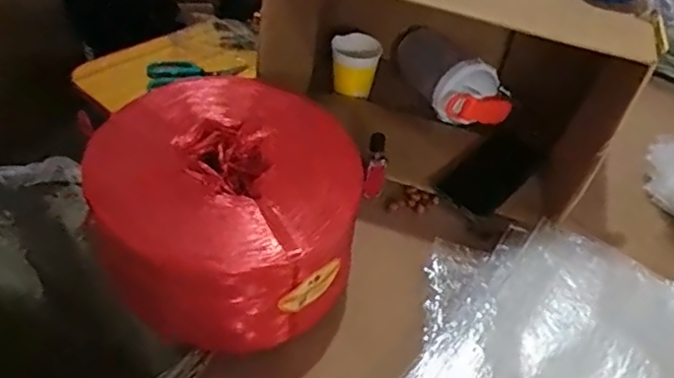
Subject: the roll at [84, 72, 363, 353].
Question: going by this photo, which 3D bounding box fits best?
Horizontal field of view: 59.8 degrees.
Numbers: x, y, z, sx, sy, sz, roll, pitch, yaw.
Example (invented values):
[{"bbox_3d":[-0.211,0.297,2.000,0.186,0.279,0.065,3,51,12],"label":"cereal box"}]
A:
[{"bbox_3d":[-0.110,0.021,0.603,0.228,0.143,0.267,-28,51,-32],"label":"roll"}]

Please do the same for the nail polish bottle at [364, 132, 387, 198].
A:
[{"bbox_3d":[0.047,-0.027,0.692,0.023,0.076,0.025,7,3,1],"label":"nail polish bottle"}]

